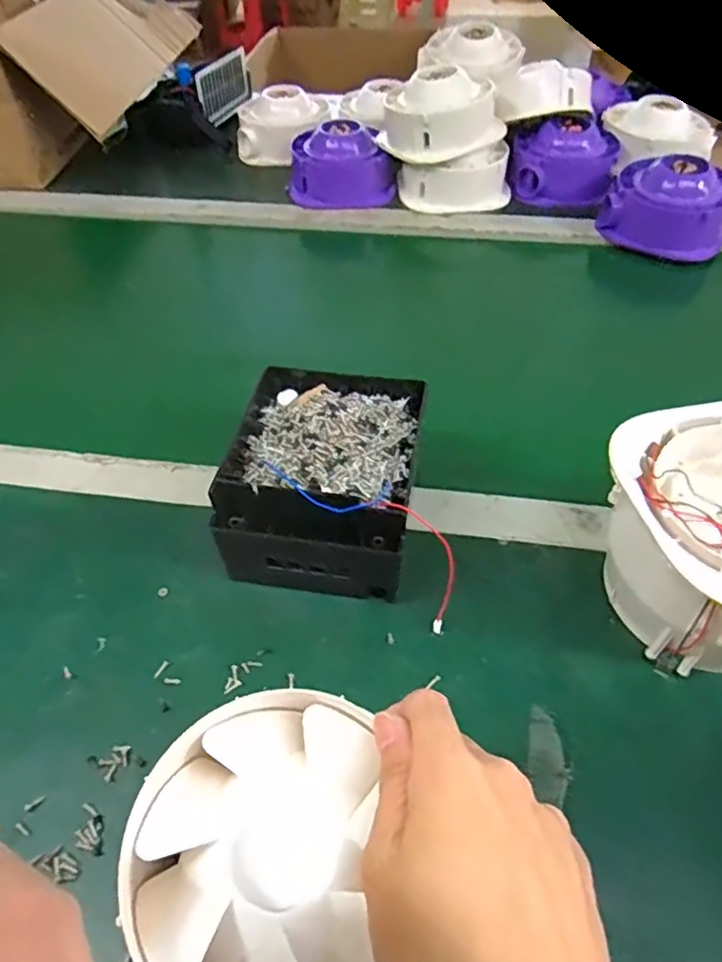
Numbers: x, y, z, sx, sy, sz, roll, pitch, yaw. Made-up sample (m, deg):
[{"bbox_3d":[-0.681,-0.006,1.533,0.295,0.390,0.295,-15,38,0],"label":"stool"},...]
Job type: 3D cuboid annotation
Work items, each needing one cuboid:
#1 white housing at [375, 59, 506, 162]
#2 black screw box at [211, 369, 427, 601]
[{"bbox_3d":[0.096,-0.441,0.732,0.118,0.076,0.108,-26,54,-19],"label":"white housing"},{"bbox_3d":[-0.024,-0.005,0.421,0.120,0.073,0.155,7,50,7],"label":"black screw box"}]

